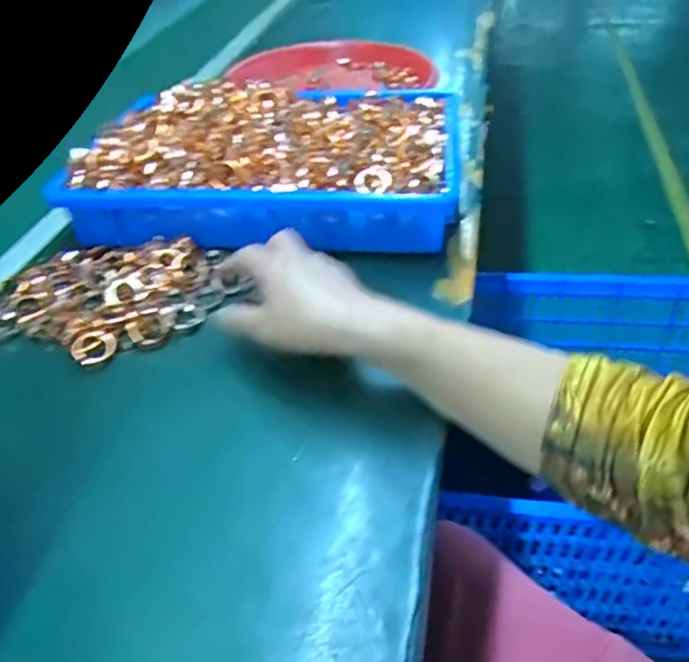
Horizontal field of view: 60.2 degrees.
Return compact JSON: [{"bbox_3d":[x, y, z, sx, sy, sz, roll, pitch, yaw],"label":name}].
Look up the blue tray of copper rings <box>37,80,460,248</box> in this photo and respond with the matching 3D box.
[{"bbox_3d":[-0.068,-0.180,0.589,0.357,0.077,0.228,2,43,9],"label":"blue tray of copper rings"}]

